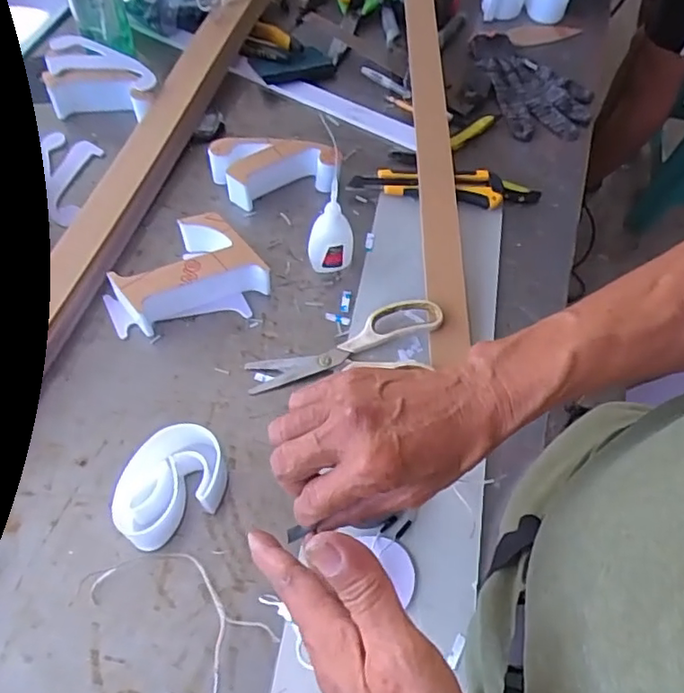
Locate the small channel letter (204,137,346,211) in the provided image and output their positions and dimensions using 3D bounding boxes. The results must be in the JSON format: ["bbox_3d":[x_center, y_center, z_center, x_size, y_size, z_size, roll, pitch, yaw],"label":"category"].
[{"bbox_3d":[-0.072,-0.192,0.636,0.136,0.046,0.062,-10,61,-10],"label":"small channel letter"}]

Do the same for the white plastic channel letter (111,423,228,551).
[{"bbox_3d":[-0.134,0.109,0.462,0.090,0.046,0.072,-27,65,-18],"label":"white plastic channel letter"}]

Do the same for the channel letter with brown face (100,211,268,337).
[{"bbox_3d":[-0.152,-0.070,0.559,0.148,0.050,0.093,-15,62,-12],"label":"channel letter with brown face"}]

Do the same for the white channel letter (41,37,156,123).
[{"bbox_3d":[-0.278,-0.303,0.677,0.137,0.051,0.082,12,60,3],"label":"white channel letter"}]

